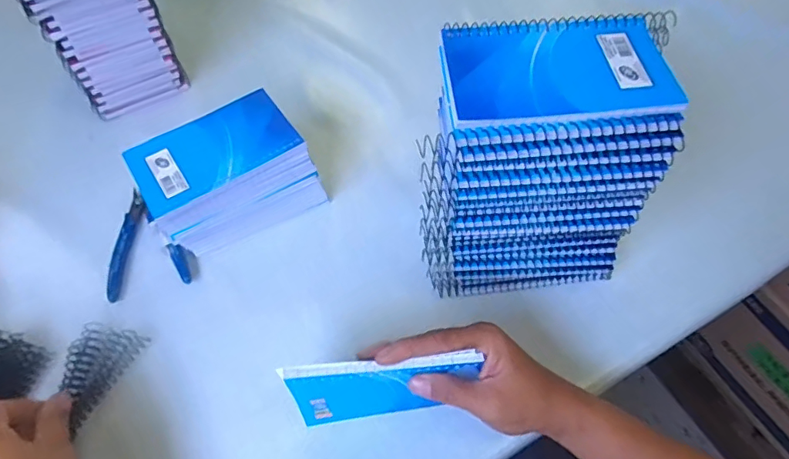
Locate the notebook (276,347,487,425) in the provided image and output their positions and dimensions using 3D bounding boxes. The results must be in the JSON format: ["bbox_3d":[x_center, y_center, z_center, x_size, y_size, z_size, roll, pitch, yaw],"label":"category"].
[{"bbox_3d":[-0.006,0.111,0.354,0.129,0.080,0.011,-7,52,0],"label":"notebook"}]

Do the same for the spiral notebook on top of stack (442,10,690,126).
[{"bbox_3d":[0.102,-0.100,0.304,0.140,0.006,0.084,-2,59,0],"label":"spiral notebook on top of stack"}]

